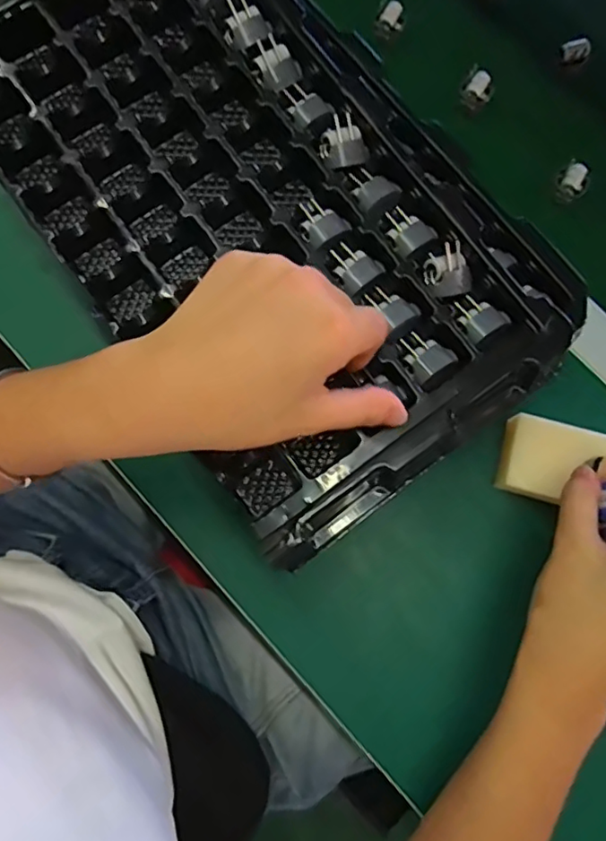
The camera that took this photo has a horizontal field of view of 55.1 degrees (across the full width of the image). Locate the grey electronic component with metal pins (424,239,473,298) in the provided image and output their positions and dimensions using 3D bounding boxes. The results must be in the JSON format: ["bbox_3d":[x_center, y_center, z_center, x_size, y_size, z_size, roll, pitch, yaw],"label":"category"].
[{"bbox_3d":[0.080,-0.082,0.323,0.025,0.010,0.027,-20,80,-4],"label":"grey electronic component with metal pins"}]

